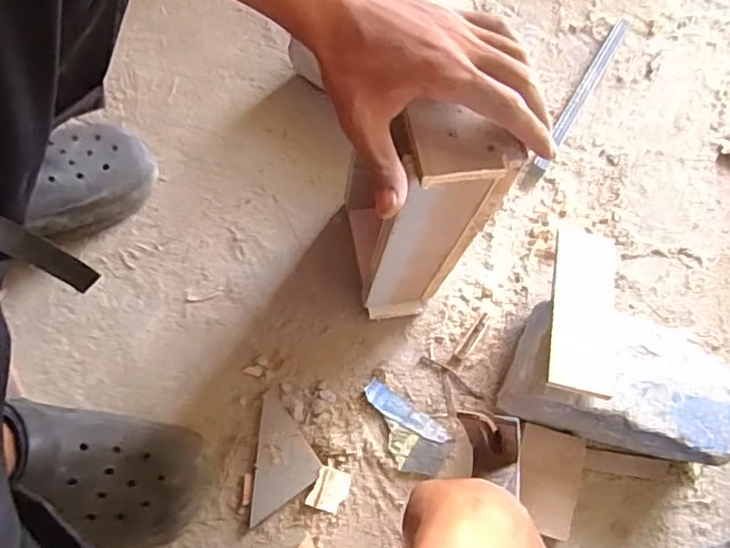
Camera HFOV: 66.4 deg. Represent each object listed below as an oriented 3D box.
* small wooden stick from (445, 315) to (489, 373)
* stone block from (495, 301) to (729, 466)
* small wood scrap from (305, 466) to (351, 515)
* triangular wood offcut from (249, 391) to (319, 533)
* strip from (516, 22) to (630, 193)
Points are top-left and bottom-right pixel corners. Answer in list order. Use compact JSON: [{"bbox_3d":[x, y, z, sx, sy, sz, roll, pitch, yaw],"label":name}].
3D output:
[{"bbox_3d":[0.111,0.073,0.595,0.012,0.004,0.073,37,73,10],"label":"small wooden stick"},{"bbox_3d":[0.253,0.104,0.556,0.218,0.076,0.125,15,71,2],"label":"stone block"},{"bbox_3d":[-0.035,0.211,0.544,0.034,0.008,0.039,19,71,4],"label":"small wood scrap"},{"bbox_3d":[-0.077,0.182,0.552,0.061,0.010,0.116,2,71,-2],"label":"triangular wood offcut"},{"bbox_3d":[0.268,-0.218,0.701,0.018,0.017,0.294,31,72,8],"label":"strip"}]

